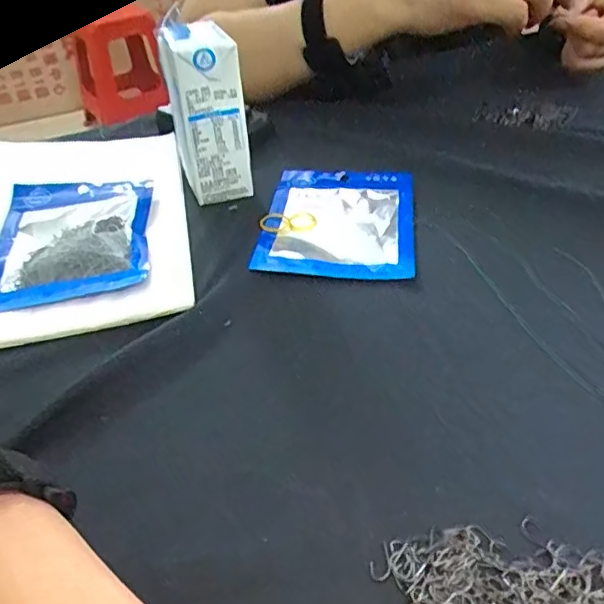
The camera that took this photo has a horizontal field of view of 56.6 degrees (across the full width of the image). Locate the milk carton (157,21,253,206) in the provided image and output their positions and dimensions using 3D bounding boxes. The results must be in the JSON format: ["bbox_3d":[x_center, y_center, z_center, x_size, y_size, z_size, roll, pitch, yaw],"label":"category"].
[{"bbox_3d":[-0.066,-0.128,0.393,0.048,0.112,0.066,-13,41,-9],"label":"milk carton"}]

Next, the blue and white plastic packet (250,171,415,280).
[{"bbox_3d":[0.026,-0.056,0.378,0.096,0.011,0.135,2,40,8],"label":"blue and white plastic packet"}]

